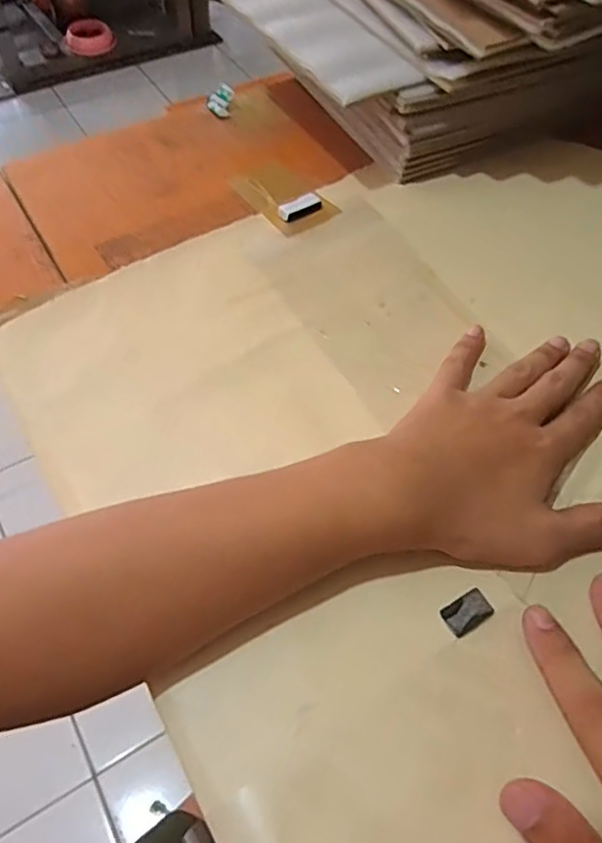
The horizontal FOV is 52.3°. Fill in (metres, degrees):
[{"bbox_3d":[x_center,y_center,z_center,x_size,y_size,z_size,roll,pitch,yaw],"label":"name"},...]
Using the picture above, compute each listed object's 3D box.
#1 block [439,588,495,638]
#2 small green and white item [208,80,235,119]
[{"bbox_3d":[0.077,0.088,0.283,0.023,0.004,0.014,-26,61,-19],"label":"block"},{"bbox_3d":[-0.069,-0.278,0.531,0.017,0.019,0.024,17,57,8],"label":"small green and white item"}]

